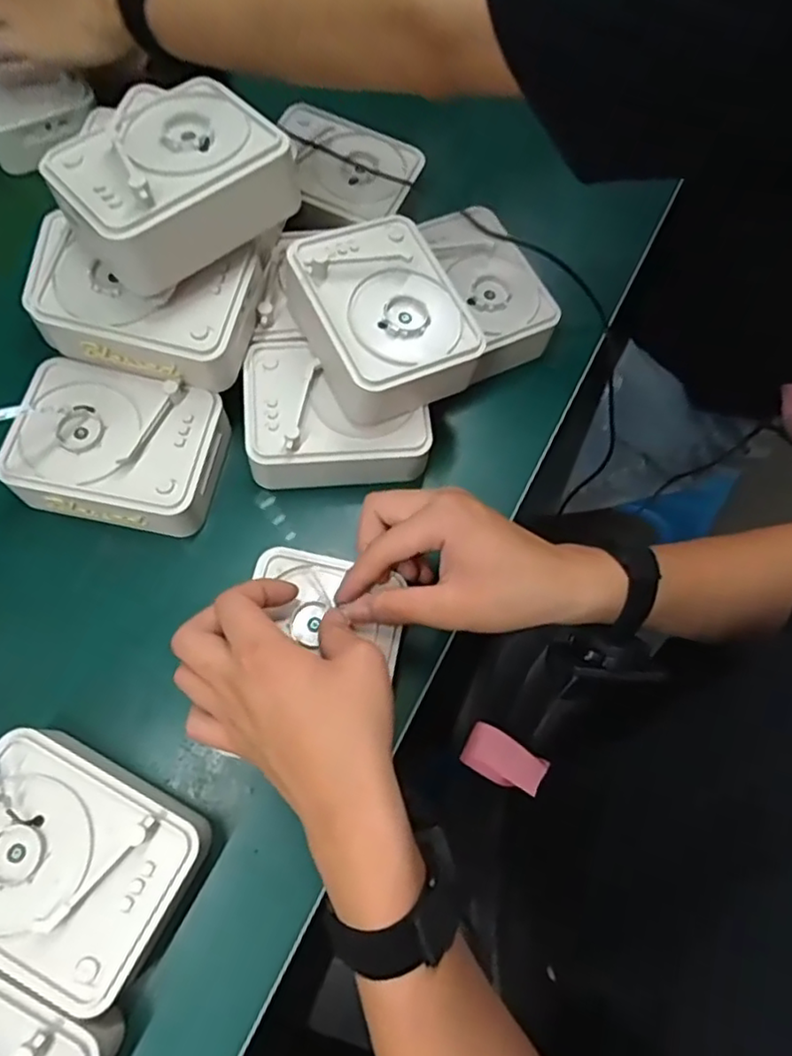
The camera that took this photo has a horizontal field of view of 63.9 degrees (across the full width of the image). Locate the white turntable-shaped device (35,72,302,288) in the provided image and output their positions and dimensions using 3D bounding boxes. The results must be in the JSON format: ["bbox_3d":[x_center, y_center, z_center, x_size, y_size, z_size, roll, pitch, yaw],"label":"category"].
[{"bbox_3d":[-0.133,-0.209,0.385,0.126,0.048,0.098,-37,75,-18],"label":"white turntable-shaped device"}]

